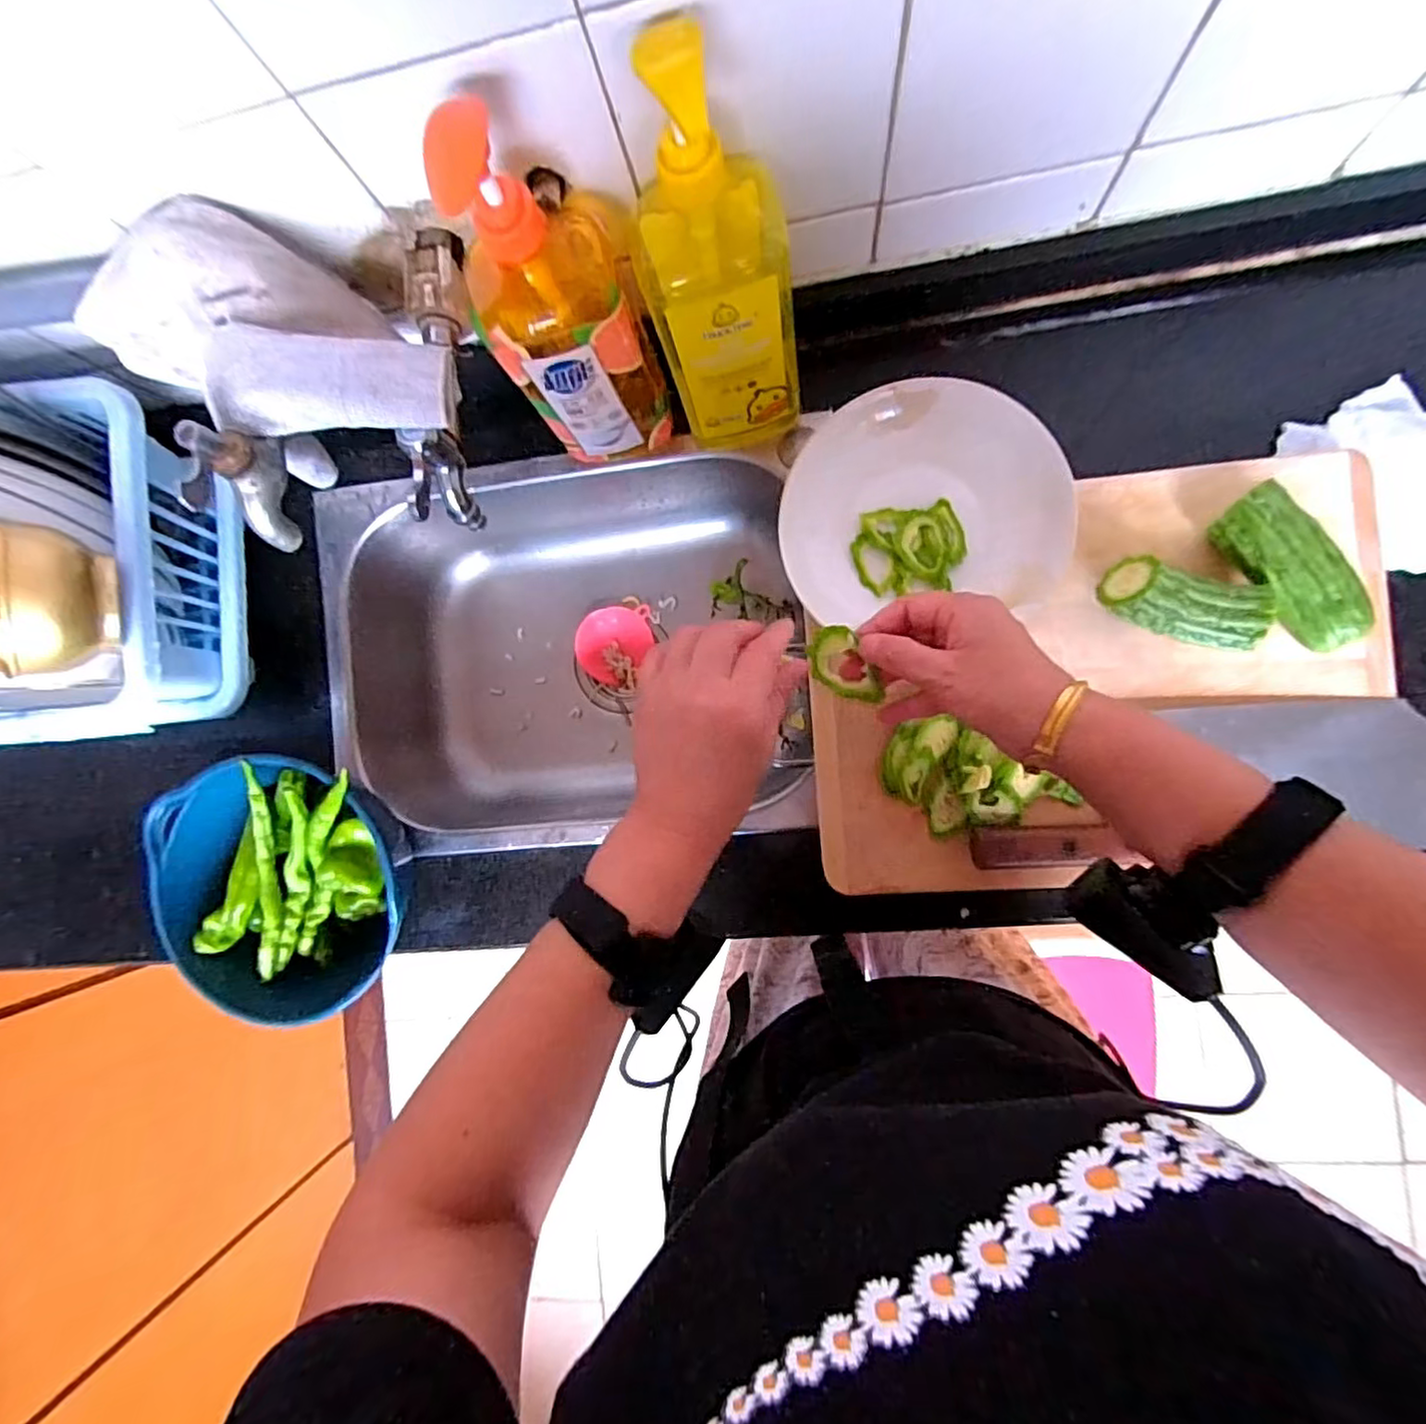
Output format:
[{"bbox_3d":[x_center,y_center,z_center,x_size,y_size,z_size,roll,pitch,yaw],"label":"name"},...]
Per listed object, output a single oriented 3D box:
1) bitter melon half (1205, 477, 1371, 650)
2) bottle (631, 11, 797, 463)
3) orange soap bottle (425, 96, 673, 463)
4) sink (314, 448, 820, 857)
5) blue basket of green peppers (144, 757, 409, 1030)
[{"bbox_3d":[0.386,-0.094,0.439,0.039,0.050,0.114,-38,84,6],"label":"bitter melon half"},{"bbox_3d":[0.003,-0.272,0.412,0.088,0.261,0.092,-10,88,8],"label":"bottle"},{"bbox_3d":[-0.100,-0.263,0.423,0.096,0.251,0.096,0,89,9],"label":"orange soap bottle"},{"bbox_3d":[-0.155,-0.054,0.643,0.378,0.154,0.340,-4,88,9],"label":"sink"},{"bbox_3d":[-0.337,0.142,0.543,0.206,0.098,0.209,-12,87,8],"label":"blue basket of green peppers"}]

